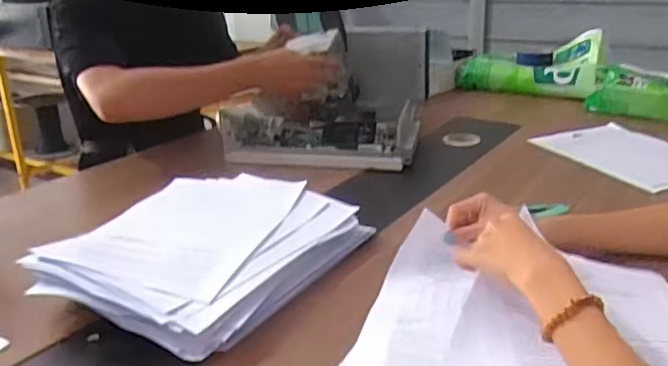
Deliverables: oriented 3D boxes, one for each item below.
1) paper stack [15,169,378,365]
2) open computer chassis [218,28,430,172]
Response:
[{"bbox_3d":[-0.154,0.075,0.736,0.303,0.052,0.350,11,25,28],"label":"paper stack"},{"bbox_3d":[0.009,-0.190,1.236,0.344,0.163,0.444,5,22,16],"label":"open computer chassis"}]

